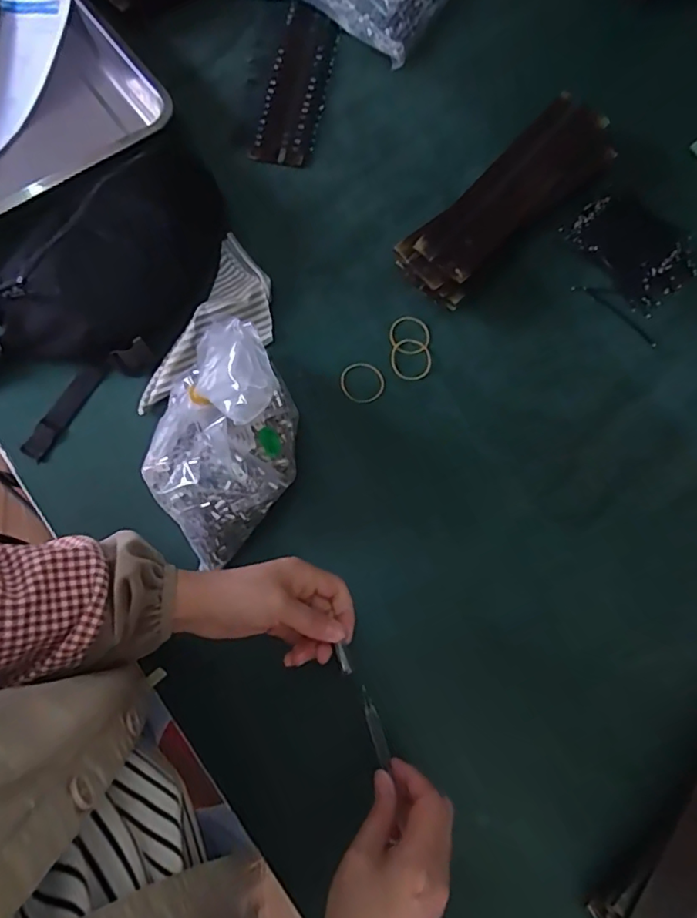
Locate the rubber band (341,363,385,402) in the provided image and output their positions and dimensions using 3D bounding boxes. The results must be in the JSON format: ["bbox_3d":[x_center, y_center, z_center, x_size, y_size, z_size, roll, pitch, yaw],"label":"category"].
[{"bbox_3d":[0.015,-0.082,0.600,0.045,0.004,0.046,0,75,0],"label":"rubber band"}]

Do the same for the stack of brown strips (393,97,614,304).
[{"bbox_3d":[0.172,-0.278,0.624,0.276,0.057,0.092,-43,79,-10],"label":"stack of brown strips"}]

